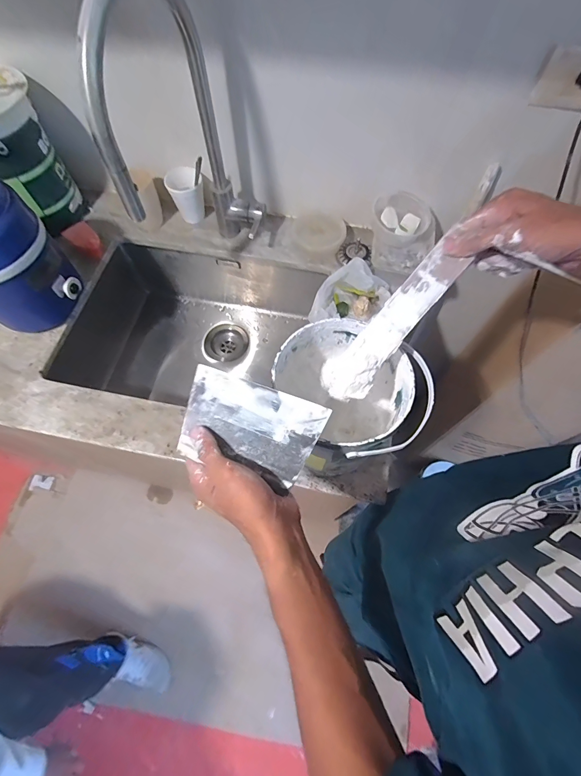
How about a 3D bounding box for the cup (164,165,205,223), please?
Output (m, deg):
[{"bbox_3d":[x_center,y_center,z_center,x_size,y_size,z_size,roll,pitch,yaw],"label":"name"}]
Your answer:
[{"bbox_3d":[-0.223,-0.416,0.755,0.074,0.082,0.071,-15,66,-7],"label":"cup"}]

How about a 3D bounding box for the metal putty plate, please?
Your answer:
[{"bbox_3d":[-0.040,0.038,0.347,0.136,0.006,0.086,18,82,8],"label":"metal putty plate"}]

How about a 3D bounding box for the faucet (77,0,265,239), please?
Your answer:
[{"bbox_3d":[-0.144,-0.340,0.541,0.095,0.414,0.251,19,67,9],"label":"faucet"}]

